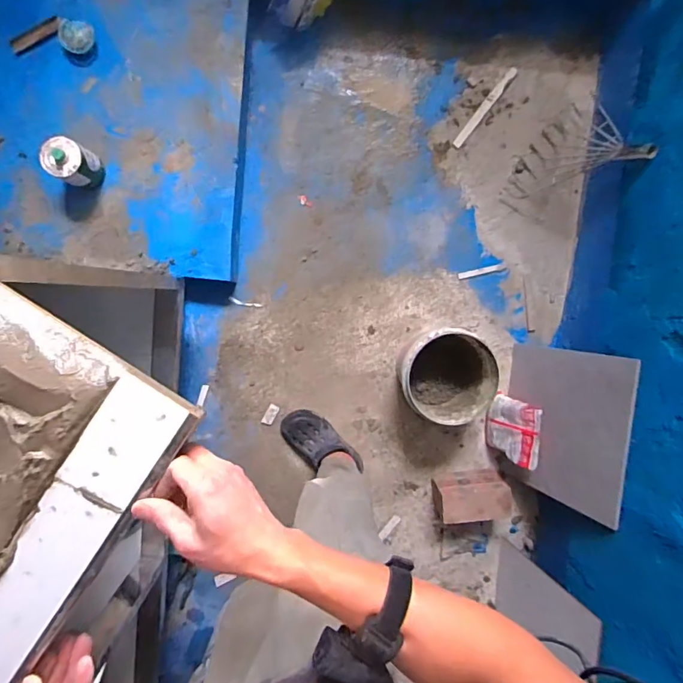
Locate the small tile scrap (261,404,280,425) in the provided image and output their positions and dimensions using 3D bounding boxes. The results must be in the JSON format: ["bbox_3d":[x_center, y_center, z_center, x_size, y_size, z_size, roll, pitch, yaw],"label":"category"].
[{"bbox_3d":[-0.208,0.215,1.326,0.032,0.006,0.062,27,94,-4],"label":"small tile scrap"}]

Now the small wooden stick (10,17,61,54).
[{"bbox_3d":[-0.746,-0.749,1.108,0.133,0.010,0.030,-43,95,-10],"label":"small wooden stick"}]

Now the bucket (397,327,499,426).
[{"bbox_3d":[0.270,0.085,1.215,0.231,0.231,0.241,0,95,-2],"label":"bucket"}]

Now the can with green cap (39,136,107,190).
[{"bbox_3d":[-0.652,-0.433,1.105,0.093,0.125,0.100,35,94,-4],"label":"can with green cap"}]

